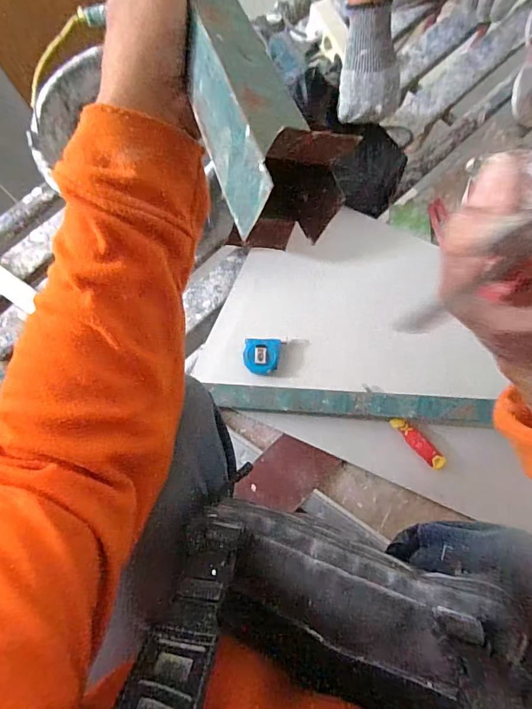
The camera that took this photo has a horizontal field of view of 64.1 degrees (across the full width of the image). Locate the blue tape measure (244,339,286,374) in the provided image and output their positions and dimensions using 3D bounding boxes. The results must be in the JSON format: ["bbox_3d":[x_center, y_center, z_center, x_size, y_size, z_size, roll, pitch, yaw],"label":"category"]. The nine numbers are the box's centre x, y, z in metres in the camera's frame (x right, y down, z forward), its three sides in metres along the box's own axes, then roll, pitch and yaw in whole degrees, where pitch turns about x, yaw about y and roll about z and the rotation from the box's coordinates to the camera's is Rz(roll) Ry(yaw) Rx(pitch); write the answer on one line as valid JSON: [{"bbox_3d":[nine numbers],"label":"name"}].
[{"bbox_3d":[-0.005,0.004,0.722,0.064,0.033,0.060,3,79,0],"label":"blue tape measure"}]

